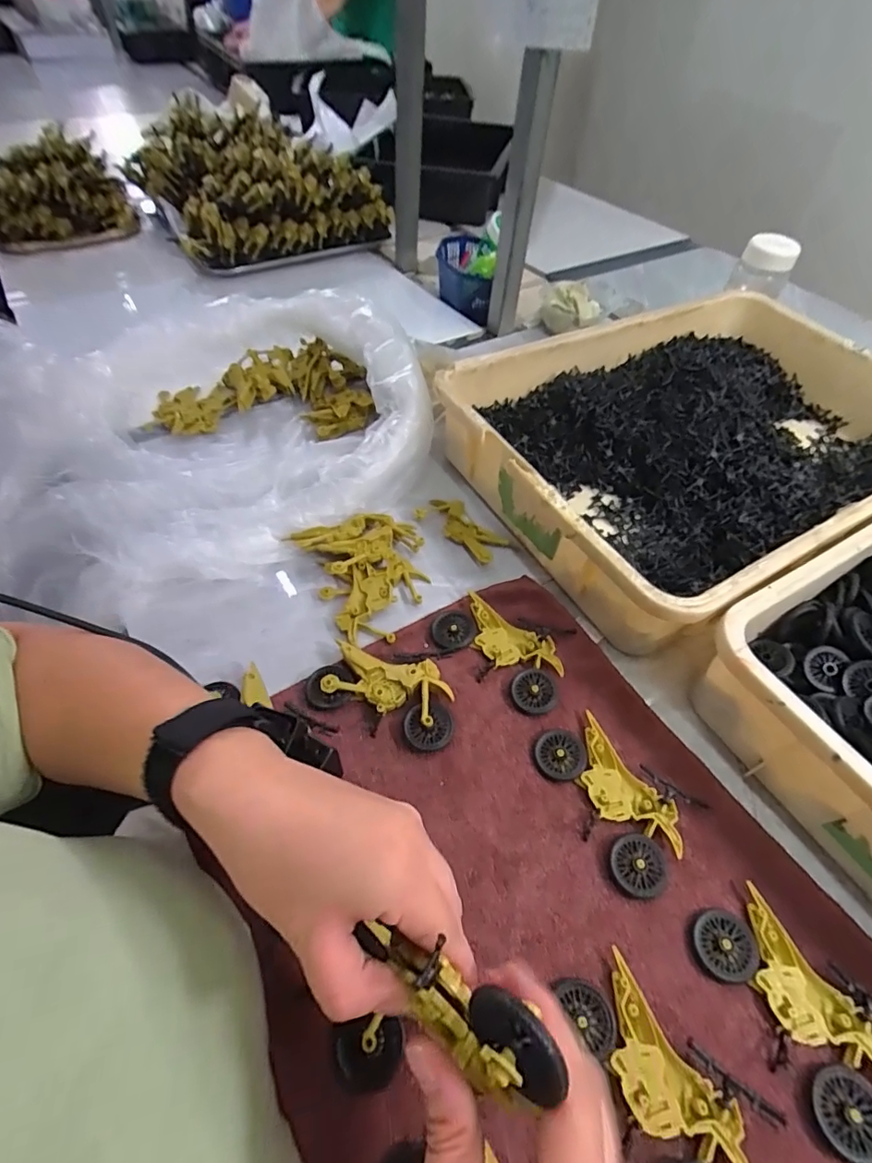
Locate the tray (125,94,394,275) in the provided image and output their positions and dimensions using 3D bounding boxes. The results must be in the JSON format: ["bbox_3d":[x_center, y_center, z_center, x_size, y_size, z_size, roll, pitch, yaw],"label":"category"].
[{"bbox_3d":[-0.343,-0.726,0.946,0.356,0.117,0.412,-33,60,-26],"label":"tray"}]

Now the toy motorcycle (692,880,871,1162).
[{"bbox_3d":[0.209,0.247,0.301,0.073,0.015,0.113,-35,61,-26],"label":"toy motorcycle"}]

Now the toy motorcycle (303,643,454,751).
[{"bbox_3d":[-0.041,0.086,0.405,0.115,0.023,0.060,17,53,10],"label":"toy motorcycle"}]

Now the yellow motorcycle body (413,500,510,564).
[{"bbox_3d":[0.027,-0.055,0.527,0.093,0.011,0.043,38,59,24],"label":"yellow motorcycle body"}]

